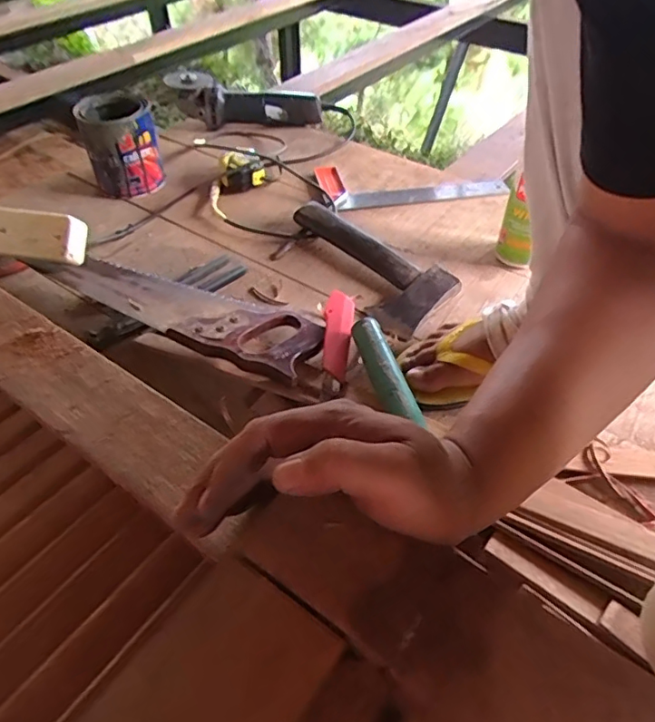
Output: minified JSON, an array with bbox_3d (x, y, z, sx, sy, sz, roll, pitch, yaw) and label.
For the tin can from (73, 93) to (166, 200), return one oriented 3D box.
[{"bbox_3d":[-0.323,-0.342,0.856,0.106,0.135,0.104,0,48,0],"label":"tin can"}]

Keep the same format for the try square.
[{"bbox_3d":[0.138,-0.298,0.898,0.300,0.014,0.121,-10,48,-9],"label":"try square"}]

